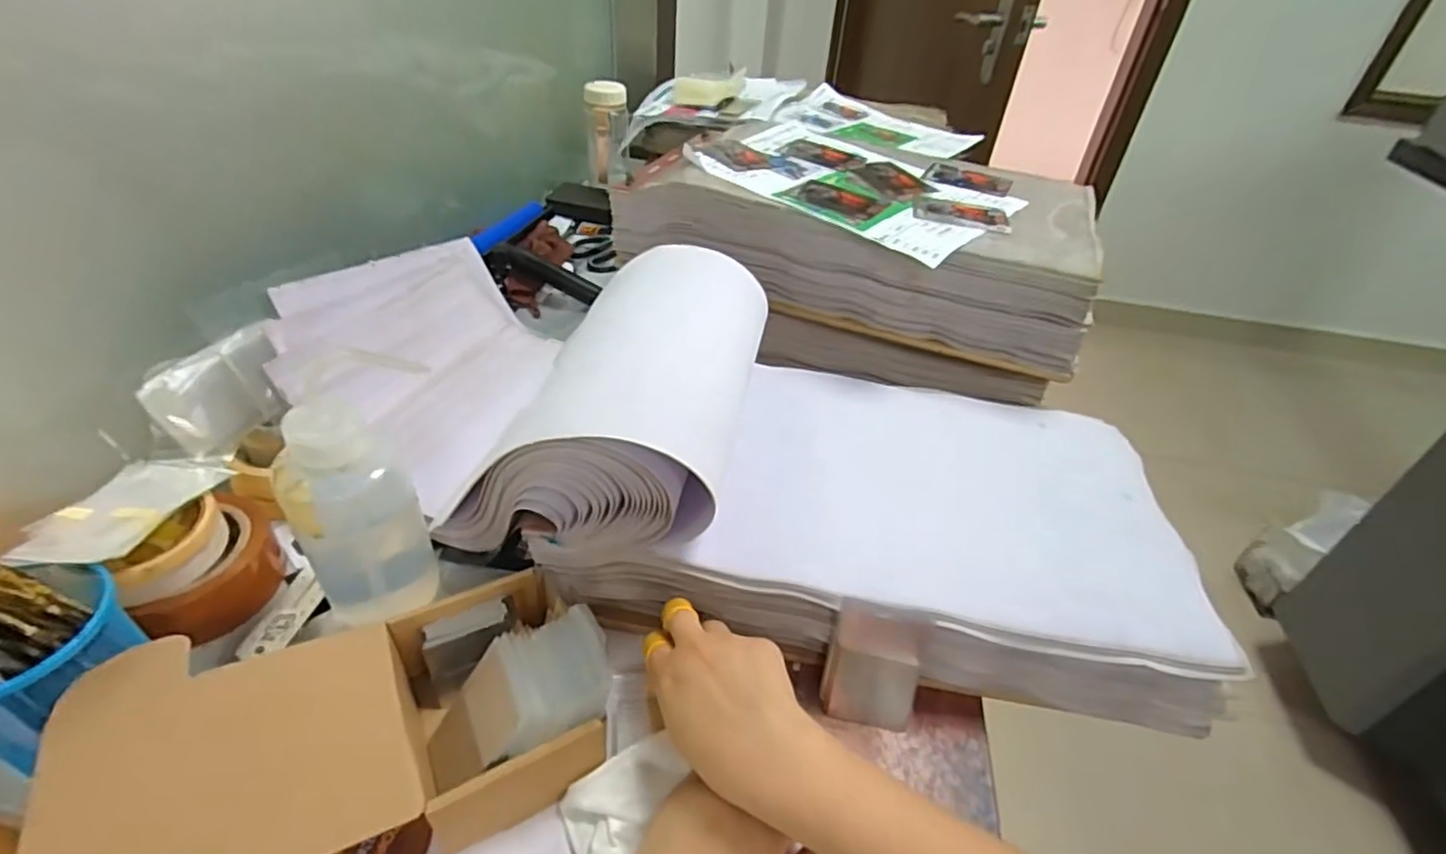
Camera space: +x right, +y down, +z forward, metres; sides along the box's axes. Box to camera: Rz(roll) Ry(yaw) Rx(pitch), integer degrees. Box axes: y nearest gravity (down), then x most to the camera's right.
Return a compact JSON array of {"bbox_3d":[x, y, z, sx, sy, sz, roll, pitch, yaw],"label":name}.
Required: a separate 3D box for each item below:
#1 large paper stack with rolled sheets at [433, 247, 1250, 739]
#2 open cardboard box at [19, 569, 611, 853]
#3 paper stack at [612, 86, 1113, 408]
[{"bbox_3d":[0.077,0.019,0.513,0.540,0.146,0.257,10,39,6],"label":"large paper stack with rolled sheets"},{"bbox_3d":[-0.203,0.176,0.368,0.256,0.086,0.176,-17,44,-25],"label":"open cardboard box"},{"bbox_3d":[0.145,-0.192,0.722,0.459,0.153,0.269,20,41,17],"label":"paper stack"}]

